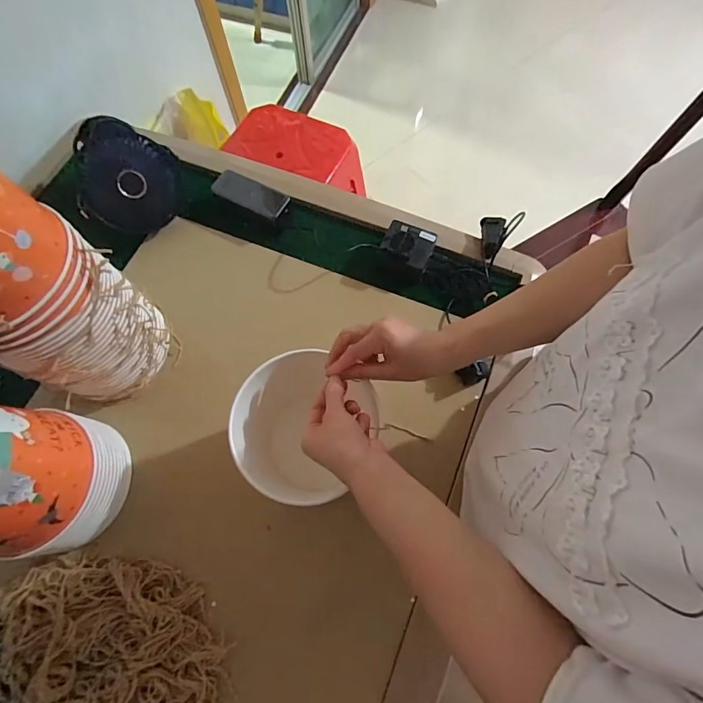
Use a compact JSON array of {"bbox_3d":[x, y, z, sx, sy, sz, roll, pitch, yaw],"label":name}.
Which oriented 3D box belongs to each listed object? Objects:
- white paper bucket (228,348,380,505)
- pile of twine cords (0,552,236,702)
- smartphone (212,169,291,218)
[{"bbox_3d":[-0.053,0.086,0.490,0.138,0.129,0.172,28,72,12],"label":"white paper bucket"},{"bbox_3d":[-0.288,0.339,0.455,0.289,0.041,0.188,1,69,2],"label":"pile of twine cords"},{"bbox_3d":[-0.166,-0.263,0.673,0.129,0.013,0.054,23,68,5],"label":"smartphone"}]

